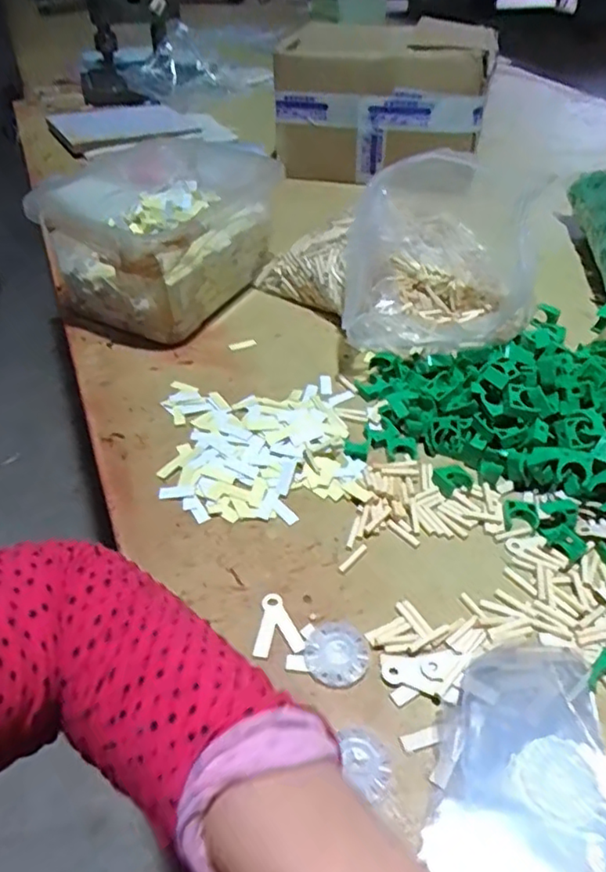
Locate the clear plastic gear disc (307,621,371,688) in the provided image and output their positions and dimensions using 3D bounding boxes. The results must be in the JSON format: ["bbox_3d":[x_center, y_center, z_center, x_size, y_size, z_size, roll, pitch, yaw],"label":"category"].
[{"bbox_3d":[0.021,0.133,0.382,0.038,0.005,0.041,0,43,0],"label":"clear plastic gear disc"}]

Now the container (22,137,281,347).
[{"bbox_3d":[-0.150,-0.210,0.671,0.174,0.126,0.234,14,45,16],"label":"container"}]

